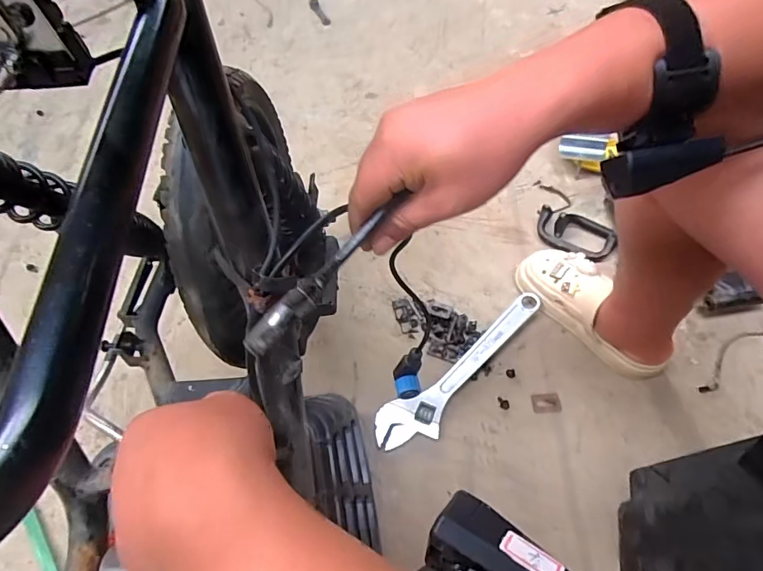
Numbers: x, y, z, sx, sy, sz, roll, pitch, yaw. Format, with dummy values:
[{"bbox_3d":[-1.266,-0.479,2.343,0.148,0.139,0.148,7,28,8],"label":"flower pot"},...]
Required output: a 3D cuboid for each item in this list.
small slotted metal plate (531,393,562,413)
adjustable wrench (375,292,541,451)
[{"bbox_3d":[0.254,0.181,0.726,0.043,0.004,0.031,-4,59,0],"label":"small slotted metal plate"},{"bbox_3d":[0.136,0.138,0.753,0.349,0.029,0.077,-35,63,-17],"label":"adjustable wrench"}]

